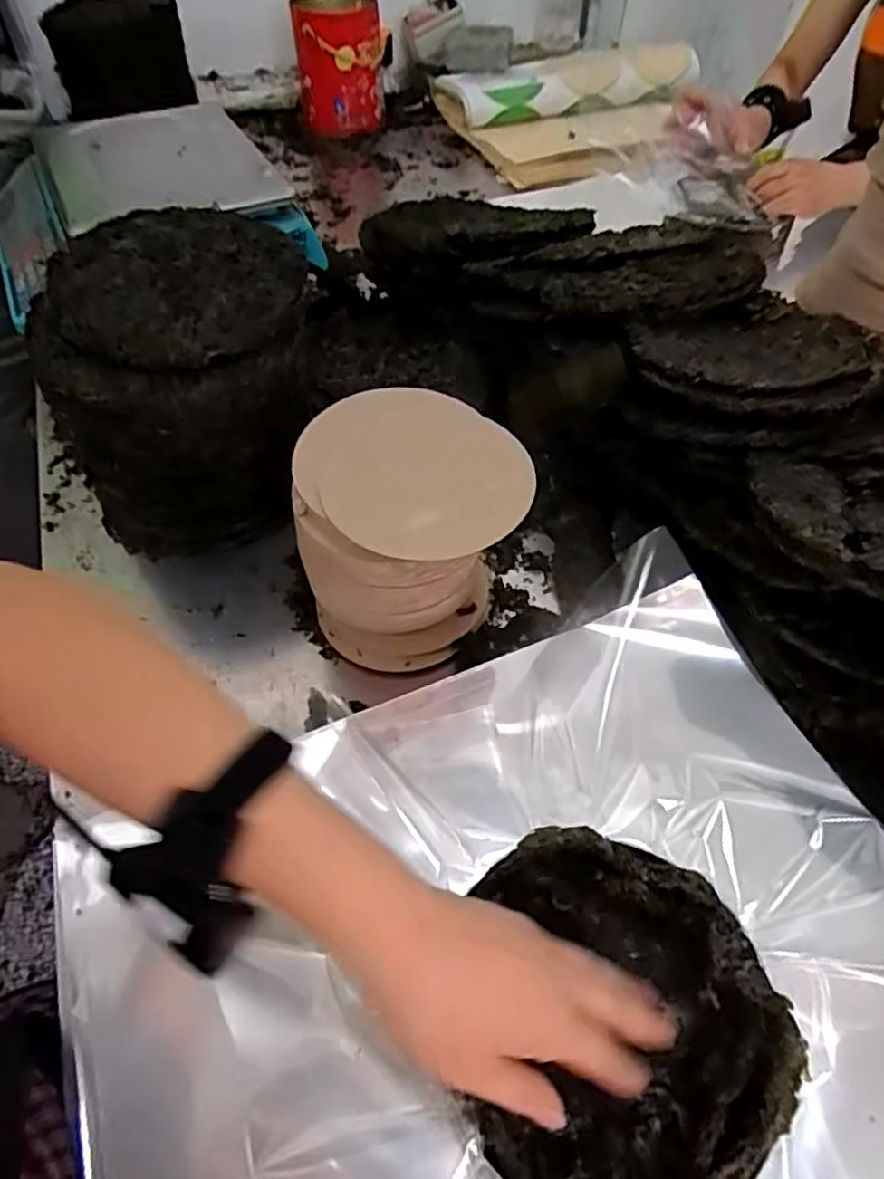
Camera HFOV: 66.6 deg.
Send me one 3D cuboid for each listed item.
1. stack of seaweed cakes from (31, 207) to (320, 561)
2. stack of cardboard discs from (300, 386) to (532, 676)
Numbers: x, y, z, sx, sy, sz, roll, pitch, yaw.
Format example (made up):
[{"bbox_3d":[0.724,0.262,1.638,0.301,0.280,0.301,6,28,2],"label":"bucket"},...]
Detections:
[{"bbox_3d":[-0.210,-0.174,0.591,0.192,0.205,0.217,-6,52,-4],"label":"stack of seaweed cakes"},{"bbox_3d":[-0.020,-0.042,0.503,0.153,0.154,0.148,12,53,10],"label":"stack of cardboard discs"}]

